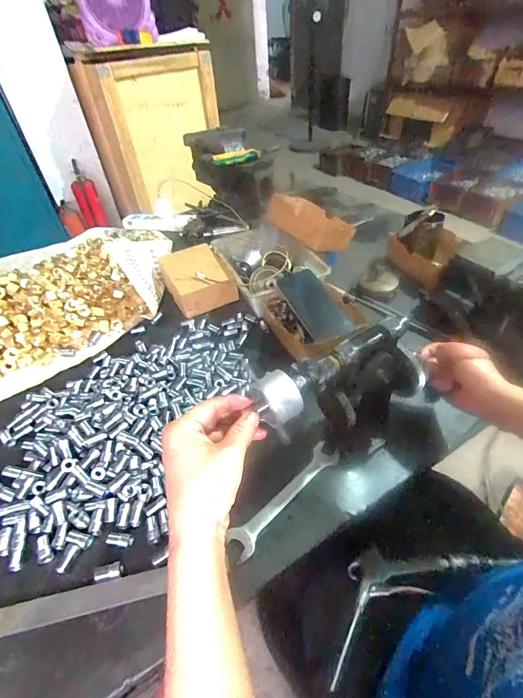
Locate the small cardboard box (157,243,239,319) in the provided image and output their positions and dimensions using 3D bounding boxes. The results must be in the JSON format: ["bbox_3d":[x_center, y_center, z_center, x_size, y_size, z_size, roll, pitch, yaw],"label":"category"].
[{"bbox_3d":[-0.138,-0.148,0.728,0.118,0.062,0.163,-21,45,-16],"label":"small cardboard box"}]

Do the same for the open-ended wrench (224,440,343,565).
[{"bbox_3d":[0.031,0.174,0.415,0.169,0.008,0.033,-35,50,-28],"label":"open-ended wrench"}]

